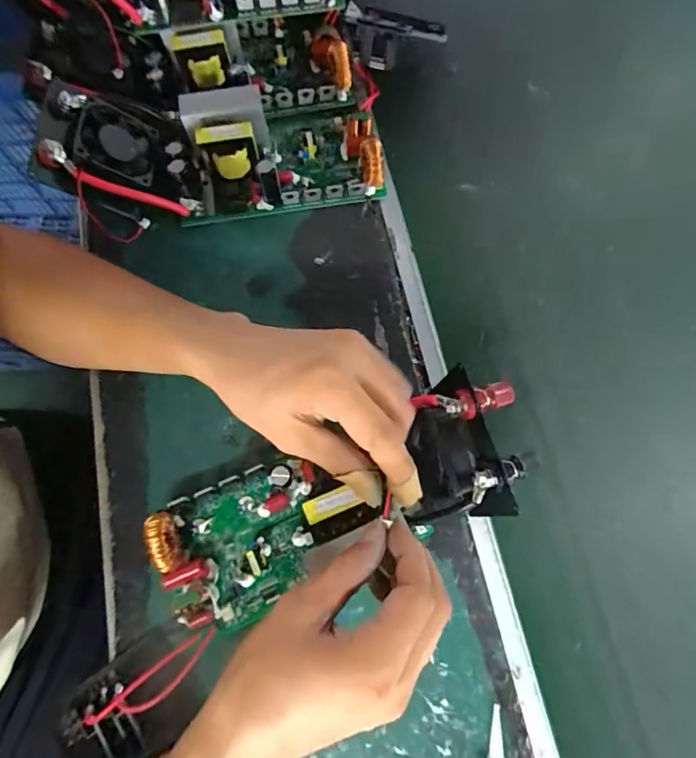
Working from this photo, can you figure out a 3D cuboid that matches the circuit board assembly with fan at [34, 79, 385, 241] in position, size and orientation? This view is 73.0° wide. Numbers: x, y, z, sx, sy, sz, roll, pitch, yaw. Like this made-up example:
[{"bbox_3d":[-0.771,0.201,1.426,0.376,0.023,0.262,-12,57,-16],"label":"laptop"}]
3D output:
[{"bbox_3d":[-0.115,-0.212,0.424,0.282,0.059,0.126,-7,73,-3],"label":"circuit board assembly with fan"}]

